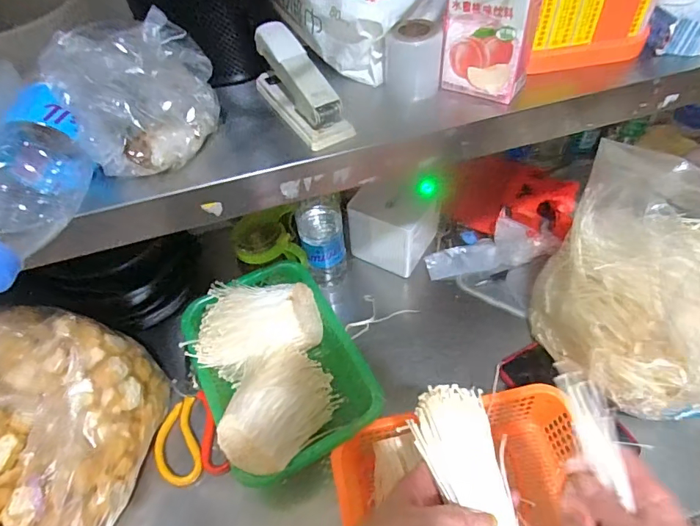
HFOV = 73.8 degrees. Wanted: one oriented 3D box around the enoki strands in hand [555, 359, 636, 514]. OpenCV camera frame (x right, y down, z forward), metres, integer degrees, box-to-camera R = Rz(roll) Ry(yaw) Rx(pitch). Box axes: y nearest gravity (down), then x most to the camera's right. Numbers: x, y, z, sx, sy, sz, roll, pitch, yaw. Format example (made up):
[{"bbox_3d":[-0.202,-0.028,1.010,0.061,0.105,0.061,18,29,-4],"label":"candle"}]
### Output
[{"bbox_3d":[0.178,0.118,0.341,0.027,0.014,0.098,-7,57,0],"label":"enoki strands in hand"}]

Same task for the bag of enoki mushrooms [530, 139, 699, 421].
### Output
[{"bbox_3d":[0.374,0.039,0.547,0.253,0.157,0.224,-8,52,-1],"label":"bag of enoki mushrooms"}]

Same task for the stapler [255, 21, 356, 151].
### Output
[{"bbox_3d":[-0.046,-0.150,0.390,0.035,0.057,0.114,-30,55,-17],"label":"stapler"}]

